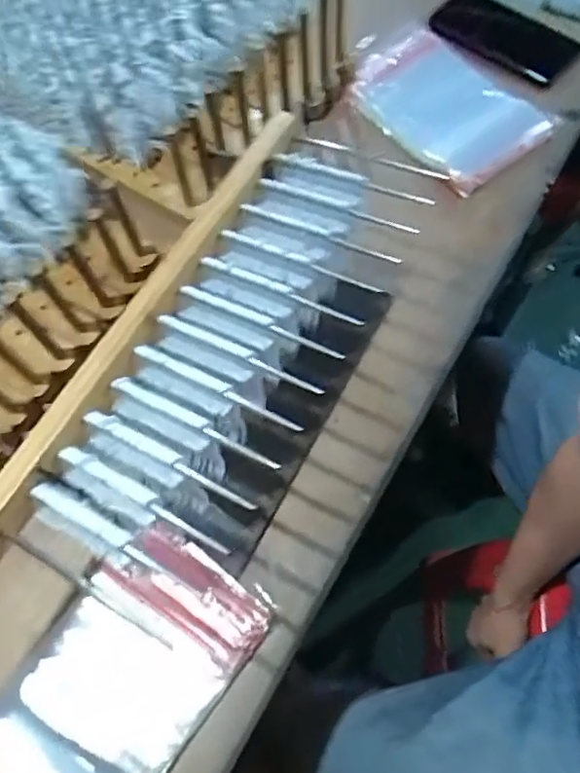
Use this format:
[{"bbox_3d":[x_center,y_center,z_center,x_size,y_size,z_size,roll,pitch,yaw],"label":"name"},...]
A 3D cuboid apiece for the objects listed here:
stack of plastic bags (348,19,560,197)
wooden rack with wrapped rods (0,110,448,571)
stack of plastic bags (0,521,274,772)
[{"bbox_3d":[0.163,-0.311,0.641,0.146,0.020,0.215,-38,70,-14],"label":"stack of plastic bags"},{"bbox_3d":[-0.072,0.022,0.452,0.135,0.141,0.488,27,69,13],"label":"wooden rack with wrapped rods"},{"bbox_3d":[-0.126,0.210,0.419,0.130,0.029,0.215,35,75,12],"label":"stack of plastic bags"}]

